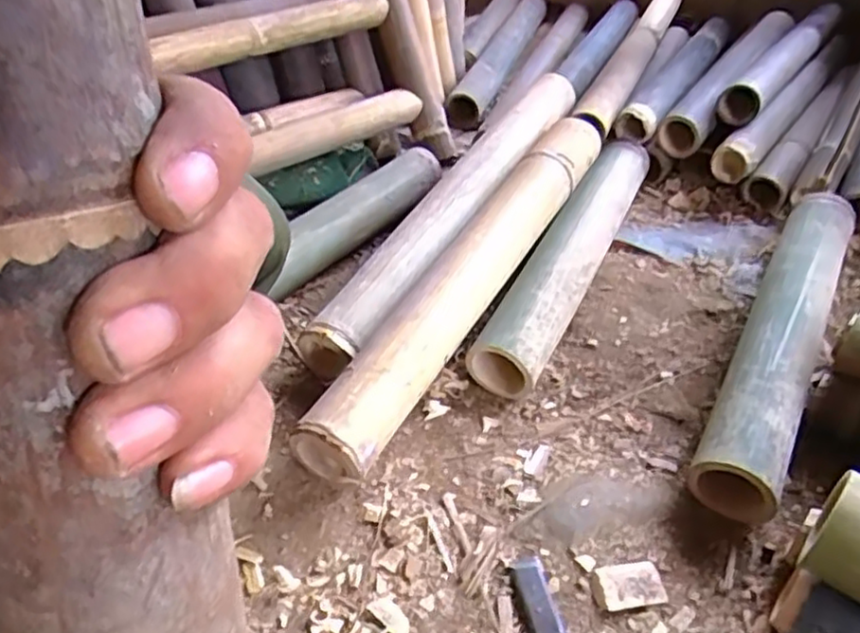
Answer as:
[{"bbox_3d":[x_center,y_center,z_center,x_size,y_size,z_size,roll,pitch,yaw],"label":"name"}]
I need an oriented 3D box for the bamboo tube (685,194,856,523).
[{"bbox_3d":[0.379,0.014,0.750,0.074,0.093,0.472,19,43,24],"label":"bamboo tube"}]

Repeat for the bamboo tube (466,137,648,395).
[{"bbox_3d":[0.182,-0.083,0.878,0.078,0.088,0.475,18,43,23],"label":"bamboo tube"}]

